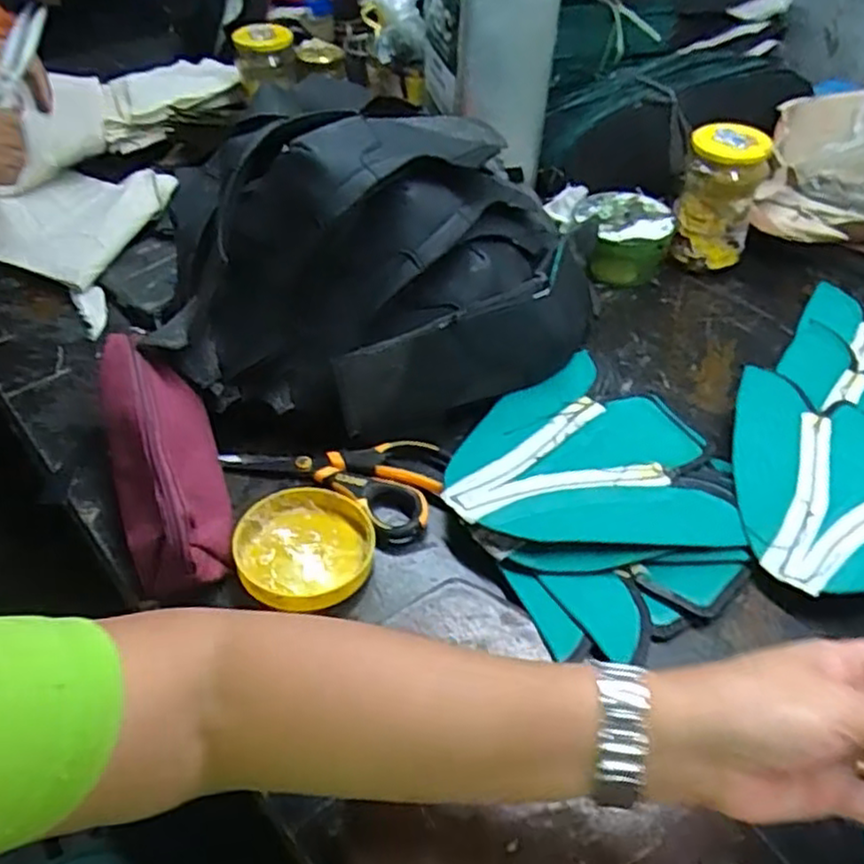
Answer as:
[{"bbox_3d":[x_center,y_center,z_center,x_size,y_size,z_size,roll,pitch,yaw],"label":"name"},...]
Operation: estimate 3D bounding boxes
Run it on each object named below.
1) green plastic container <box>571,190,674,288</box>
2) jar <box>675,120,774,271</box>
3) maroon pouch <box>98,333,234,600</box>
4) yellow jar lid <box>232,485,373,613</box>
[{"bbox_3d":[0.200,-0.203,0.755,0.097,0.066,0.089,-8,45,-7],"label":"green plastic container"},{"bbox_3d":[0.284,-0.232,0.707,0.074,0.123,0.066,16,48,16],"label":"jar"},{"bbox_3d":[-0.198,0.014,0.520,0.073,0.067,0.229,-16,47,-15],"label":"maroon pouch"},{"bbox_3d":[-0.088,0.079,0.496,0.092,0.021,0.094,-1,45,1],"label":"yellow jar lid"}]

